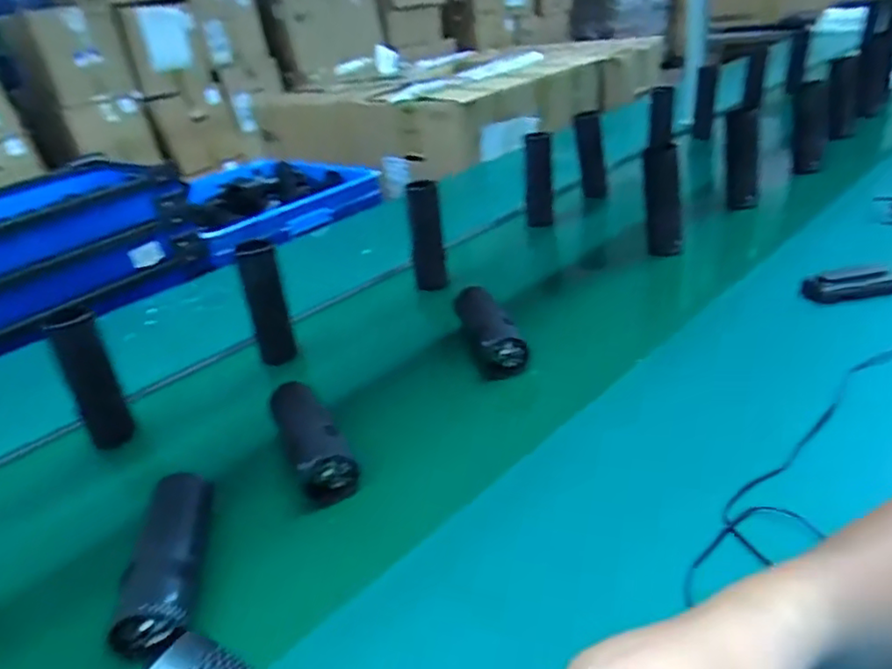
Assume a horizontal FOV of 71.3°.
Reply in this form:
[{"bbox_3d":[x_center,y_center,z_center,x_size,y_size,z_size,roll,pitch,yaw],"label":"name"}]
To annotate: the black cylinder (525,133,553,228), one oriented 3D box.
[{"bbox_3d":[0.180,-0.304,1.208,0.048,0.179,0.048,1,30,14],"label":"black cylinder"}]

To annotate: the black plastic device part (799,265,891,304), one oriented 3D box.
[{"bbox_3d":[0.511,-0.063,0.784,0.119,0.028,0.035,-9,29,-3],"label":"black plastic device part"}]

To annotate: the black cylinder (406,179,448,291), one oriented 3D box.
[{"bbox_3d":[-0.031,-0.156,1.016,0.052,0.182,0.046,-5,29,4],"label":"black cylinder"}]

